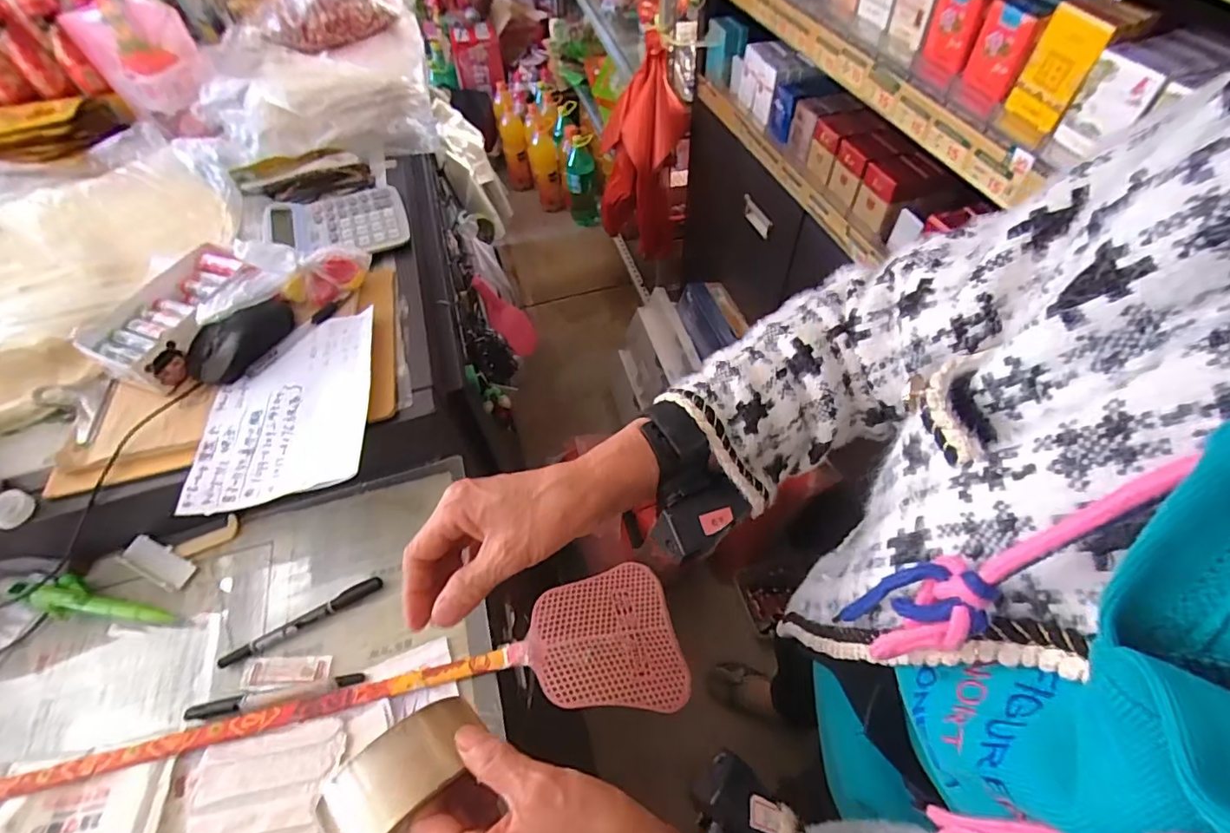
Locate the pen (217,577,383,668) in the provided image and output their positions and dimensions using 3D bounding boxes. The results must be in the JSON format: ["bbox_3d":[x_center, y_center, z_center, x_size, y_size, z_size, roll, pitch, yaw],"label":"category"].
[{"bbox_3d":[-0.273,0.177,0.459,0.136,0.011,0.013,-24,56,-16],"label":"pen"}]

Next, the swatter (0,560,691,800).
[{"bbox_3d":[-0.266,0.258,0.397,0.669,0.024,0.124,-14,46,-13],"label":"swatter"}]

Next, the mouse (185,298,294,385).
[{"bbox_3d":[-0.370,-0.079,0.523,0.057,0.038,0.108,36,61,25],"label":"mouse"}]

